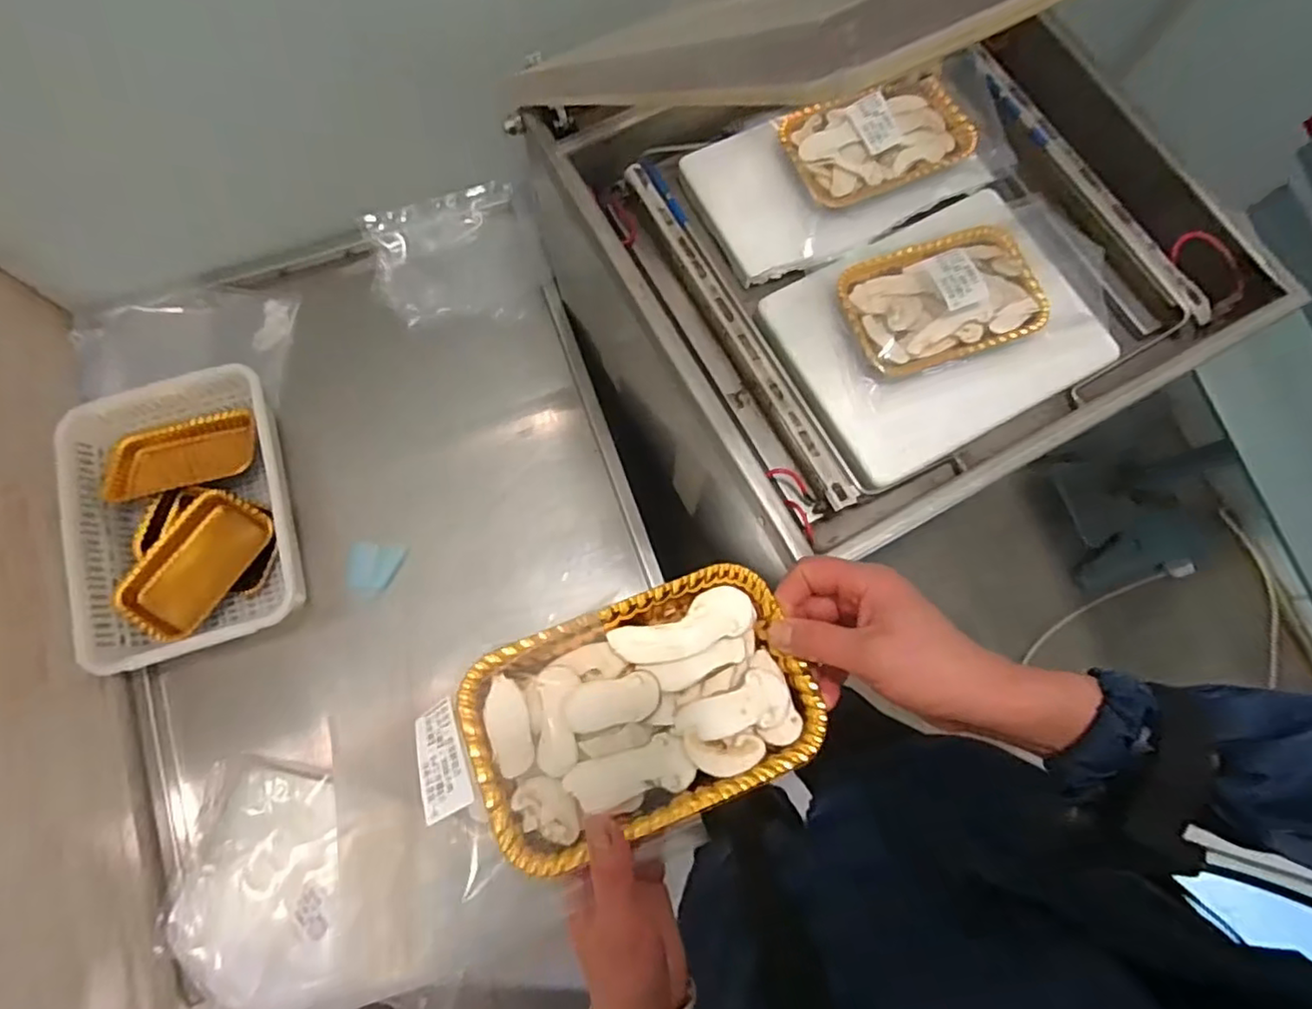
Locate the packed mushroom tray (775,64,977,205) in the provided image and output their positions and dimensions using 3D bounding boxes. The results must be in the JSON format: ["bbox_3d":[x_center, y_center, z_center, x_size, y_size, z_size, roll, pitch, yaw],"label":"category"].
[{"bbox_3d":[0.227,-0.375,0.650,0.173,0.031,0.105,-21,76,-7],"label":"packed mushroom tray"}]

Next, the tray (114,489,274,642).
[{"bbox_3d":[-0.596,0.072,0.821,0.114,0.028,0.183,33,65,-4],"label":"tray"}]

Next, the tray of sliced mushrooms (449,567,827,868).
[{"bbox_3d":[-0.008,0.116,0.365,0.186,0.027,0.119,-21,76,-7],"label":"tray of sliced mushrooms"}]

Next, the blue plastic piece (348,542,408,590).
[{"bbox_3d":[-0.379,0.084,0.864,0.071,0.011,0.061,5,75,0],"label":"blue plastic piece"}]

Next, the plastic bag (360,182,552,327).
[{"bbox_3d":[-0.297,-0.373,0.962,0.250,0.023,0.205,-14,76,-5],"label":"plastic bag"}]

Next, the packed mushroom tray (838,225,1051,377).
[{"bbox_3d":[0.276,-0.201,0.607,0.188,0.035,0.122,-17,76,-6],"label":"packed mushroom tray"}]

